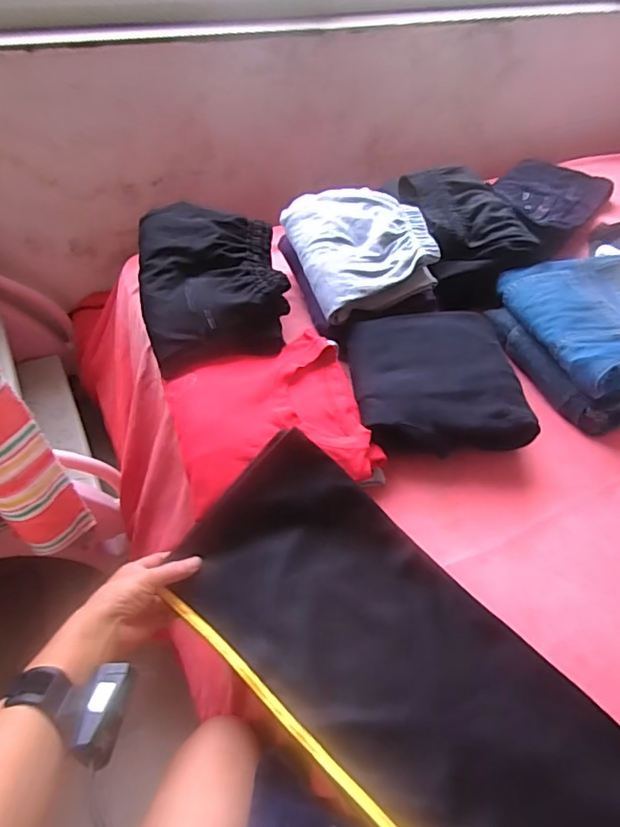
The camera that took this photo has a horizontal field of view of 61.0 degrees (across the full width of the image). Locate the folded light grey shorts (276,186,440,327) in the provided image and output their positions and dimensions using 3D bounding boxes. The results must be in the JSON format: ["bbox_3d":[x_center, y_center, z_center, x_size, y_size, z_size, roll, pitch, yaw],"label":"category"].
[{"bbox_3d":[0.076,-0.246,0.775,0.183,0.076,0.199,-15,54,-17],"label":"folded light grey shorts"}]

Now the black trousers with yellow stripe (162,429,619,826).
[{"bbox_3d":[0.202,0.344,0.400,0.218,0.097,0.829,-34,61,-29],"label":"black trousers with yellow stripe"}]

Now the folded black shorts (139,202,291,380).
[{"bbox_3d":[-0.136,-0.189,0.726,0.187,0.062,0.262,-7,52,-12],"label":"folded black shorts"}]

